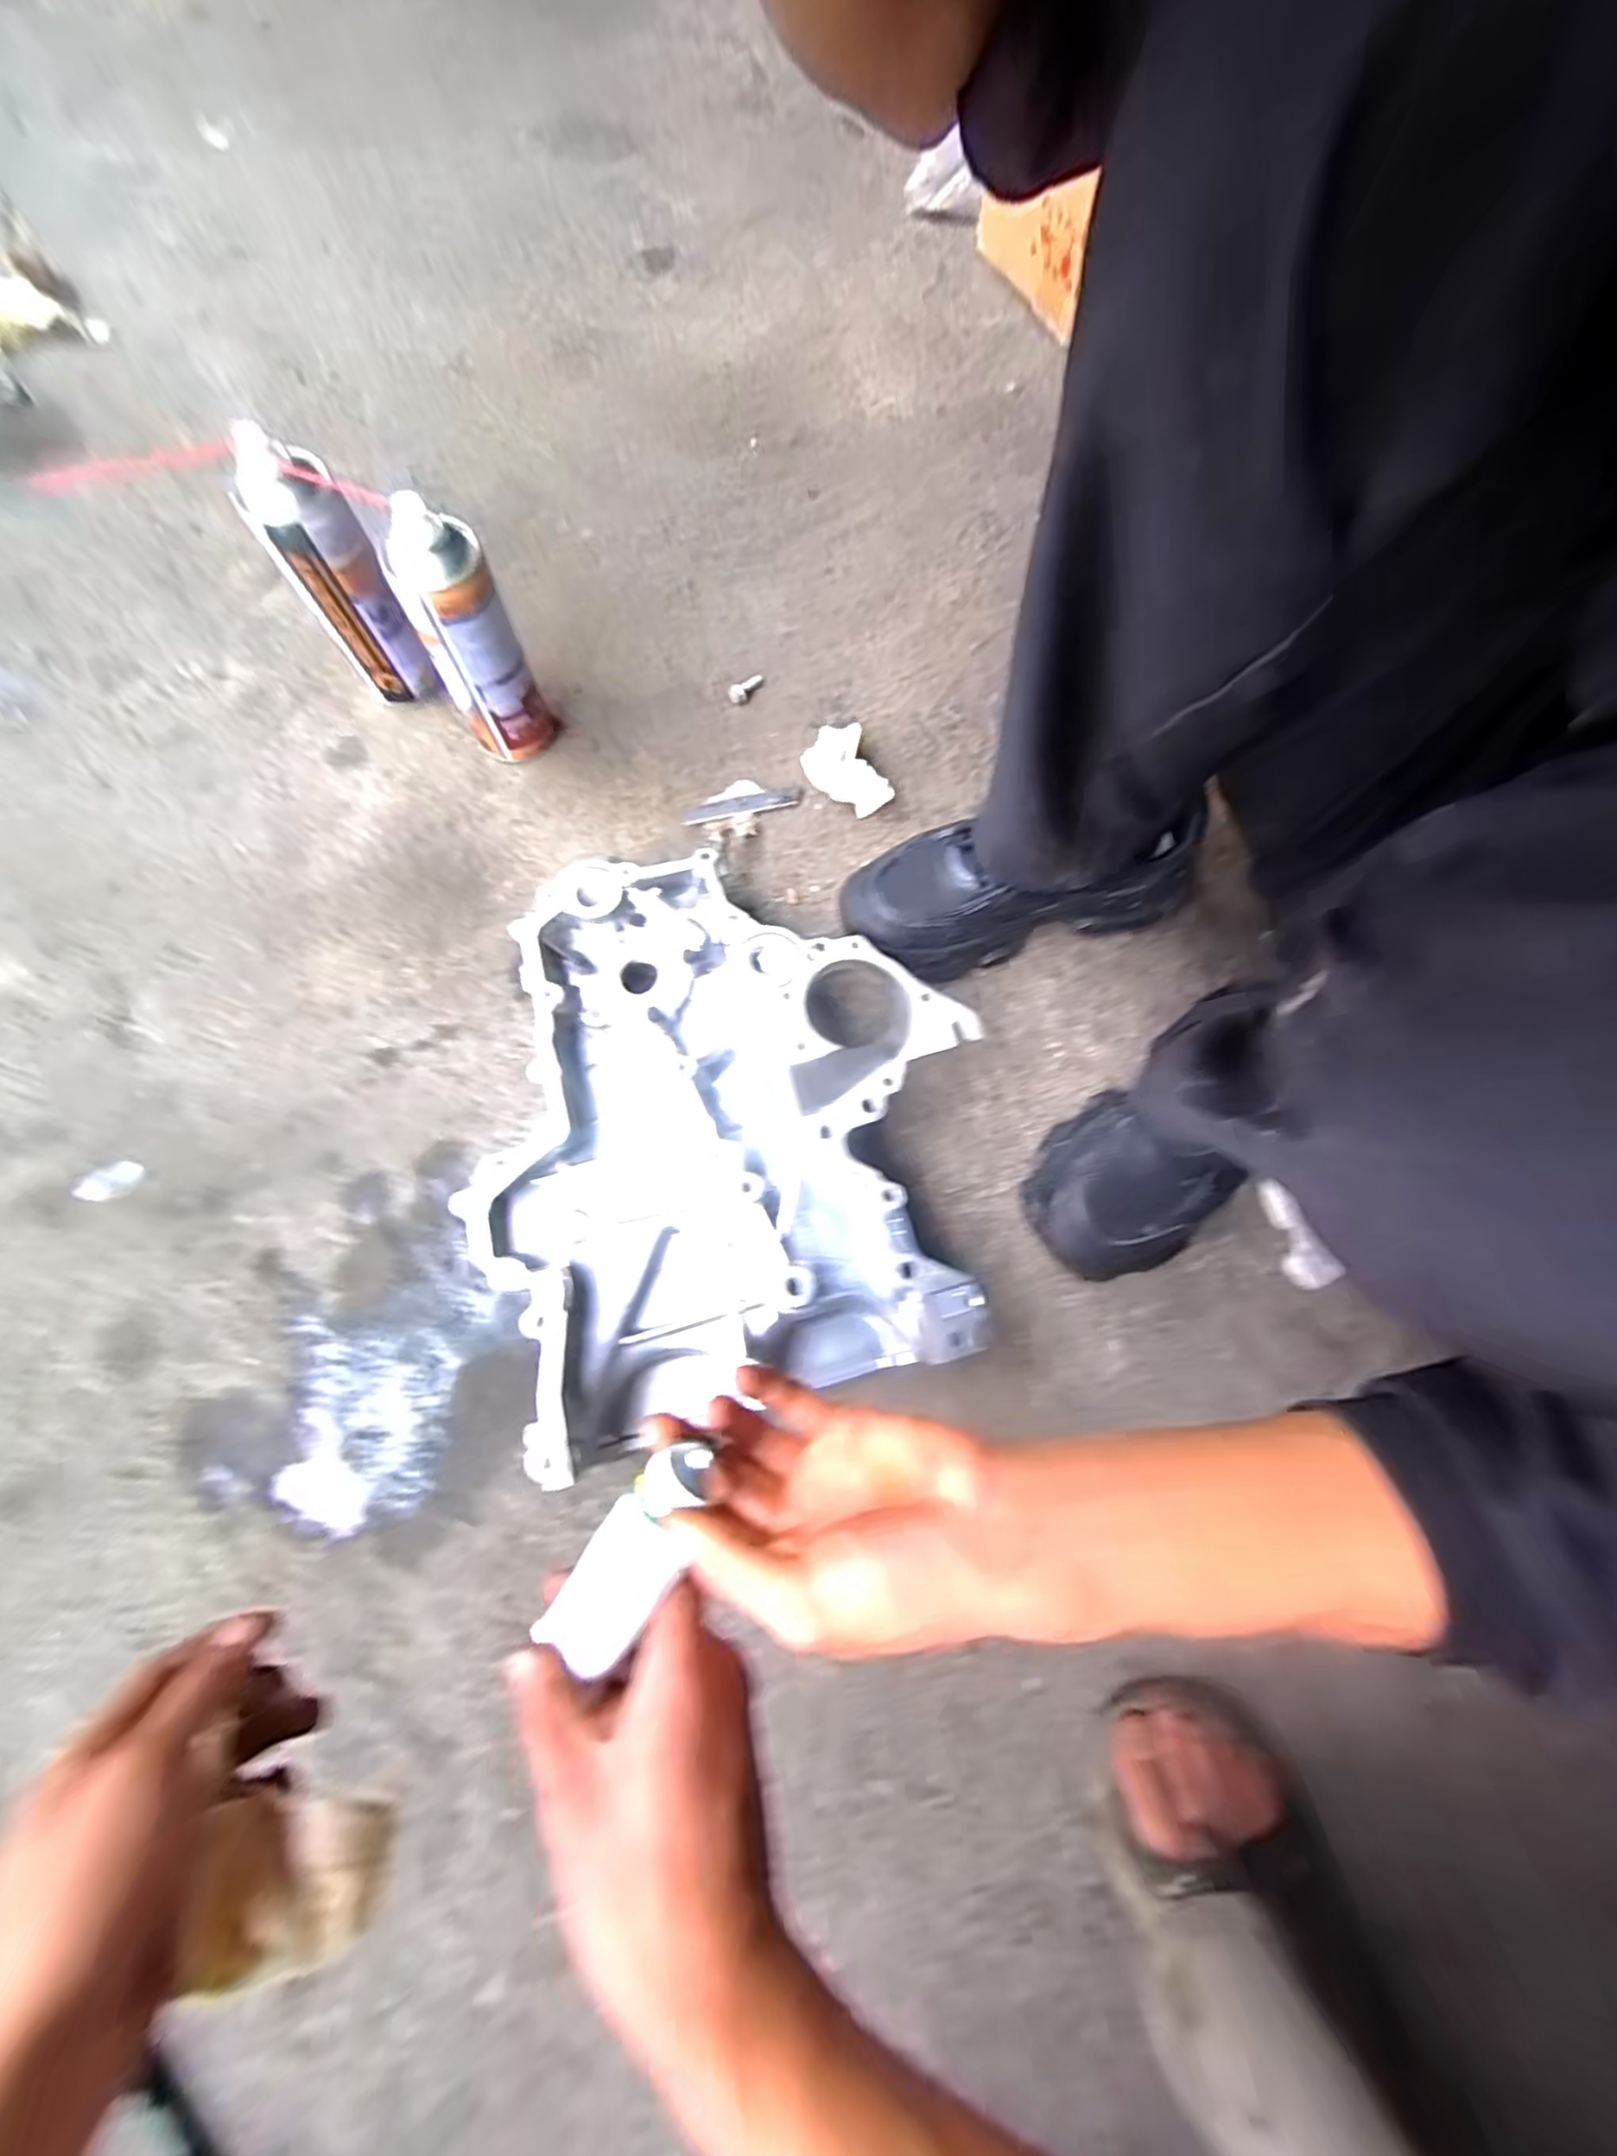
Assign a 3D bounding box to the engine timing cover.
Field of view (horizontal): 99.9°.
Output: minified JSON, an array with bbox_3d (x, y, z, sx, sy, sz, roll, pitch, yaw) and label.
[{"bbox_3d":[-0.060,0.023,0.489,0.324,0.071,0.391,-15,76,-6],"label":"engine timing cover"}]

